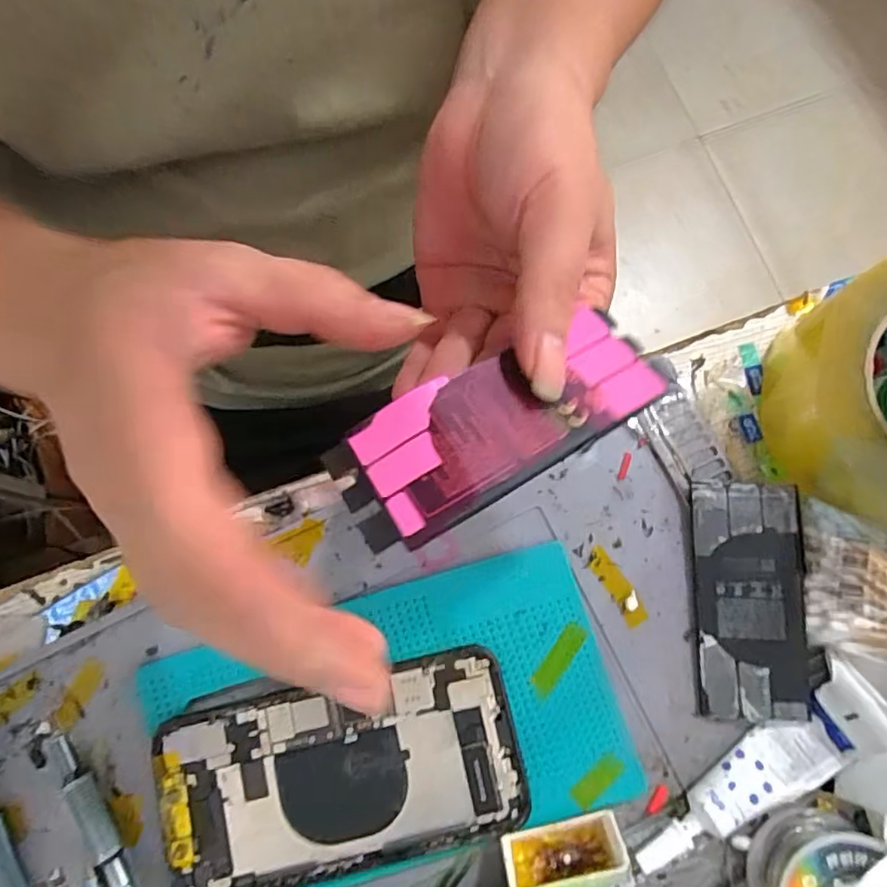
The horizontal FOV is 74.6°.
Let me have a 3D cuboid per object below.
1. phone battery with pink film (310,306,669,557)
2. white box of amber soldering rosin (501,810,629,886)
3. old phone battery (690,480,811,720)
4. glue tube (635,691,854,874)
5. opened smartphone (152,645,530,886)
[{"bbox_3d":[0.018,-0.008,0.190,0.109,0.005,0.043,-29,67,-13],"label":"phone battery with pink film"},{"bbox_3d":[0.048,0.165,0.232,0.047,0.016,0.020,-16,80,-2],"label":"white box of amber soldering rosin"},{"bbox_3d":[0.134,0.068,0.256,0.043,0.004,0.099,-1,83,14],"label":"old phone battery"},{"bbox_3d":[0.121,0.142,0.239,0.096,0.010,0.025,-26,80,-4],"label":"glue tube"},{"bbox_3d":[-0.043,0.139,0.246,0.147,0.006,0.073,-13,80,-2],"label":"opened smartphone"}]

